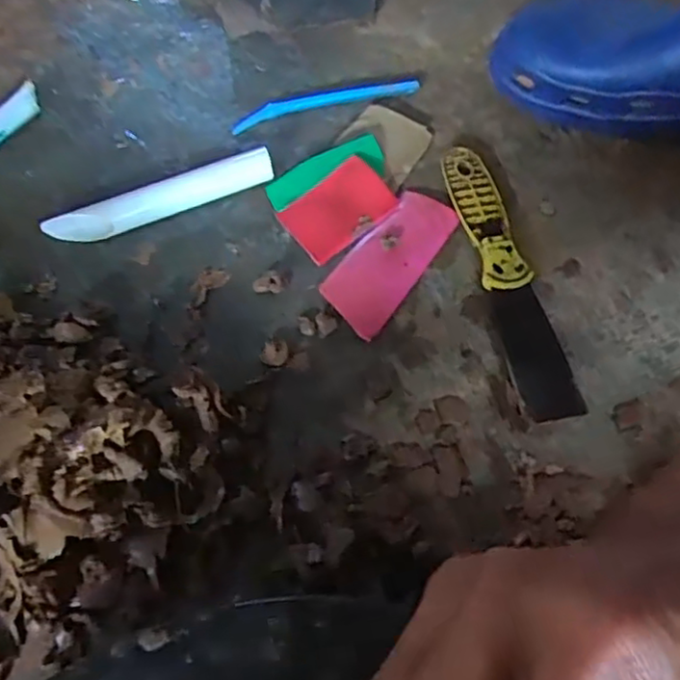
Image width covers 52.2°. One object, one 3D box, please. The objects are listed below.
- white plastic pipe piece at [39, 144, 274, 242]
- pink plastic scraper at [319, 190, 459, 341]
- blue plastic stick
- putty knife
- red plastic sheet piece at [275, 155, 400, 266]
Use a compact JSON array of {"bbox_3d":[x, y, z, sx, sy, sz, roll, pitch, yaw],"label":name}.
[{"bbox_3d":[-0.115,-0.090,0.450,0.148,0.025,0.018,-20,63,-10],"label":"white plastic pipe piece"},{"bbox_3d":[0.031,-0.053,0.436,0.043,0.008,0.106,32,66,16],"label":"pink plastic scraper"},{"bbox_3d":[-0.010,-0.172,0.501,0.137,0.012,0.014,-12,62,-6],"label":"blue plastic stick"},{"bbox_3d":[0.102,-0.043,0.428,0.035,0.015,0.193,-12,62,-6],"label":"putty knife"},{"bbox_3d":[-0.001,-0.086,0.452,0.070,0.004,0.046,-39,77,-14],"label":"red plastic sheet piece"}]

